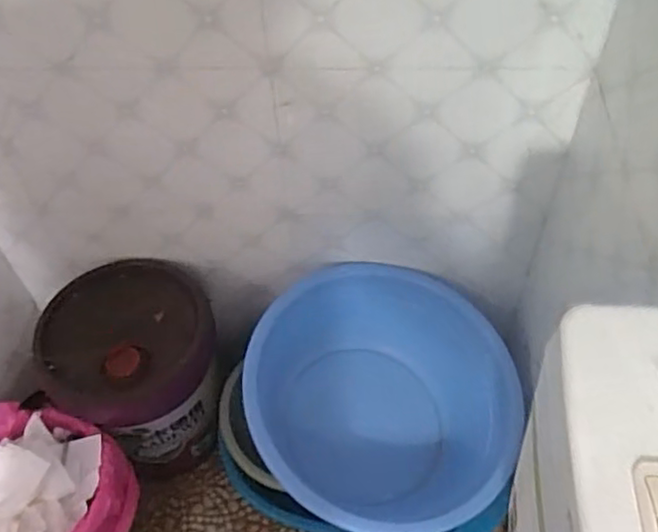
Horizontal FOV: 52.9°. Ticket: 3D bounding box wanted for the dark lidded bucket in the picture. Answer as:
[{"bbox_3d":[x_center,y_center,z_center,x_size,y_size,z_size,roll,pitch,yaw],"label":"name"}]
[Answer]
[{"bbox_3d":[-0.369,0.225,1.306,0.302,0.370,0.289,0,48,1],"label":"dark lidded bucket"}]

